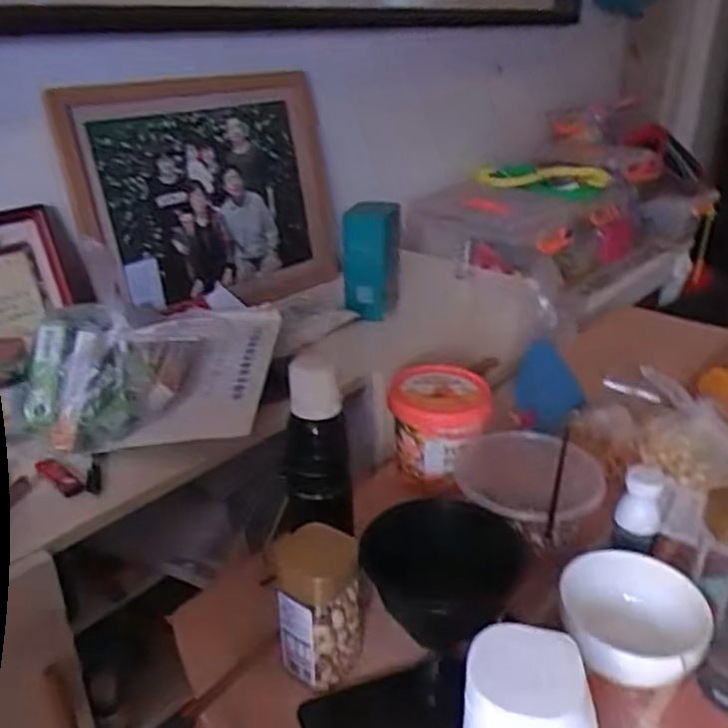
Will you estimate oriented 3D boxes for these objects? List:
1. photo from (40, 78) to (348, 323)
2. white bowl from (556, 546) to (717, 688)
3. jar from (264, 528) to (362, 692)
[{"bbox_3d":[-0.239,-0.285,1.201,0.048,0.379,0.516,9,25,45],"label":"photo"},{"bbox_3d":[0.263,0.256,0.680,0.132,0.067,0.136,-1,27,0],"label":"white bowl"},{"bbox_3d":[-0.043,0.225,0.652,0.080,0.138,0.070,-2,27,-3],"label":"jar"}]

